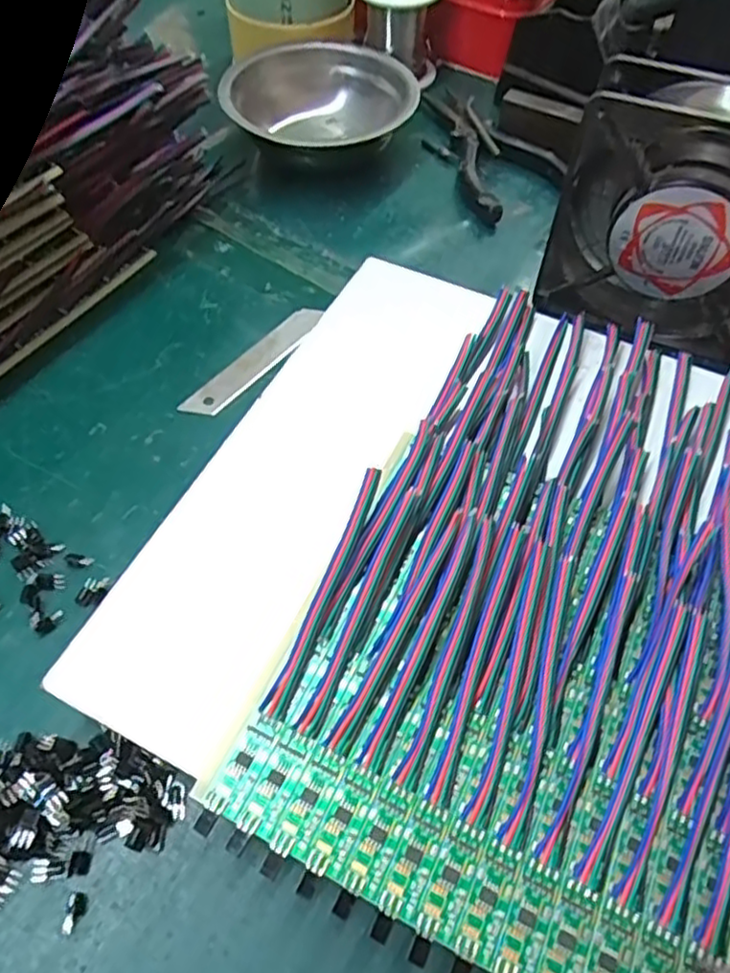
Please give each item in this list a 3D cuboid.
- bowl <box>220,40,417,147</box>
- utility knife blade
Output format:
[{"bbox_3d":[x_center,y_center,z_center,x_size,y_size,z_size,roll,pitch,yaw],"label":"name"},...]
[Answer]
[{"bbox_3d":[-0.030,-0.260,0.463,0.123,0.046,0.123,1,57,-1],"label":"bowl"},{"bbox_3d":[-0.056,-0.068,0.358,0.019,0.004,0.094,35,64,20],"label":"utility knife blade"}]

